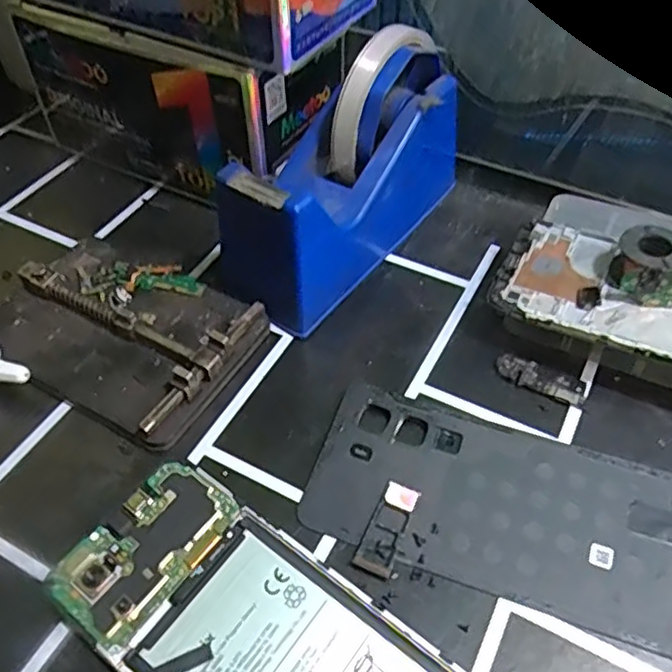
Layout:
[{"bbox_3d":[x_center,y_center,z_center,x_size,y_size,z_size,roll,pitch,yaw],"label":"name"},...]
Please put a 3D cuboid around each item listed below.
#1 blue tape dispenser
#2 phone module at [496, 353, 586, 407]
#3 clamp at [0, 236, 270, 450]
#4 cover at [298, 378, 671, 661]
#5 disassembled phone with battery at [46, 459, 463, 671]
[{"bbox_3d":[0.004,-0.088,0.336,0.060,0.097,0.156,31,57,24],"label":"blue tape dispenser"},{"bbox_3d":[0.098,0.020,0.304,0.042,0.004,0.017,20,54,17],"label":"phone module"},{"bbox_3d":[-0.110,-0.007,0.321,0.132,0.022,0.089,25,55,20],"label":"clamp"},{"bbox_3d":[0.072,0.072,0.261,0.164,0.005,0.075,16,53,14],"label":"cover"},{"bbox_3d":[-0.026,0.112,0.227,0.160,0.009,0.072,30,57,23],"label":"disassembled phone with battery"}]

